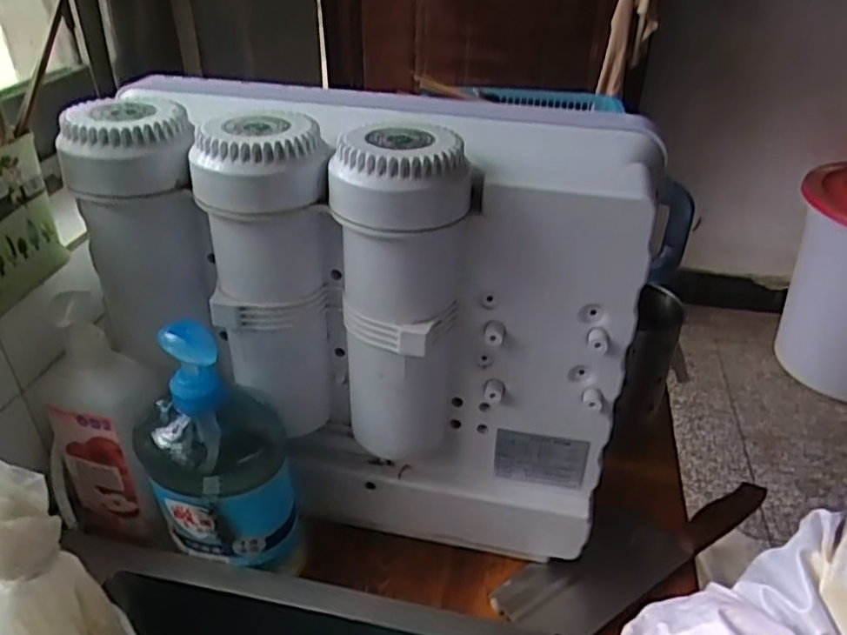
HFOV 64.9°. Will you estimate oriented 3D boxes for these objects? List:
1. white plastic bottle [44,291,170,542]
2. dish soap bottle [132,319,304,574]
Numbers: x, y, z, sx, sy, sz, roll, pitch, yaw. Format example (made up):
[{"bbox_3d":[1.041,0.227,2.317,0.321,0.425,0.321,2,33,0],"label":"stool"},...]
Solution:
[{"bbox_3d":[-0.263,0.091,0.562,0.092,0.216,0.062,7,35,8],"label":"white plastic bottle"},{"bbox_3d":[-0.167,0.104,0.532,0.106,0.235,0.077,-14,37,-21],"label":"dish soap bottle"}]

